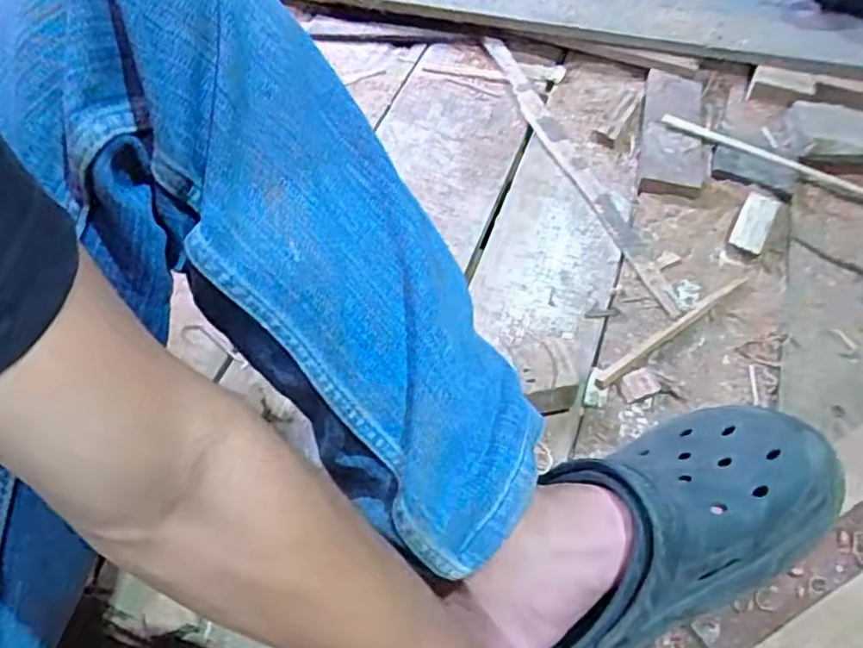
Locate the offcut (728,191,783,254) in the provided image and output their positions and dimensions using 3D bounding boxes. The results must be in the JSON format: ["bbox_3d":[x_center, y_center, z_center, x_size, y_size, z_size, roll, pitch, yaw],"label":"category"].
[{"bbox_3d":[0.374,-0.117,0.787,0.038,0.019,0.089,25,56,18],"label":"offcut"}]

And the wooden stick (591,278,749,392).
[{"bbox_3d":[0.250,0.005,0.700,0.220,0.007,0.011,-31,59,-22],"label":"wooden stick"}]

